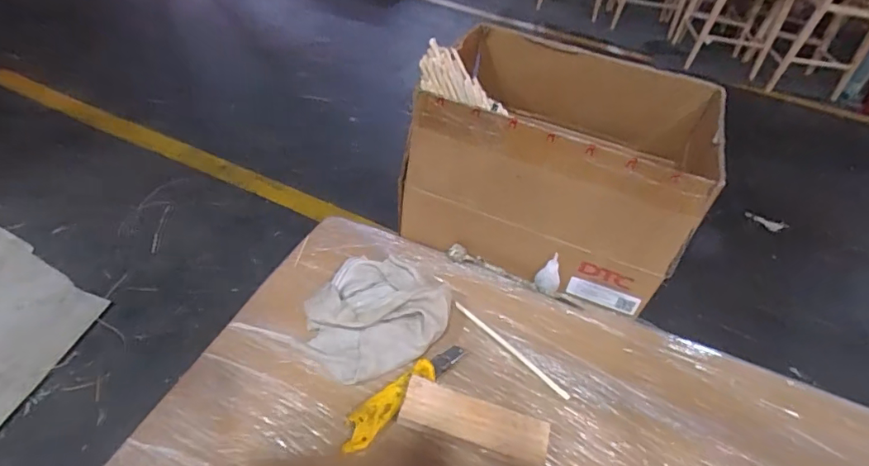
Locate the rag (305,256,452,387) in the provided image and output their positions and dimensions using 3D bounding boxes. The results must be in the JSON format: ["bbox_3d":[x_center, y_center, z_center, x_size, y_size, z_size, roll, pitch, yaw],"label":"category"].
[{"bbox_3d":[-0.077,0.104,0.645,0.181,0.049,0.163,-31,55,-33],"label":"rag"}]

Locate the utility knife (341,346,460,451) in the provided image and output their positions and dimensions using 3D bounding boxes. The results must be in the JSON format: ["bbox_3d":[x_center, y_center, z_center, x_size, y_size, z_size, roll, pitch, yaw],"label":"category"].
[{"bbox_3d":[-0.035,0.191,0.586,0.182,0.029,0.037,-30,54,-33],"label":"utility knife"}]

